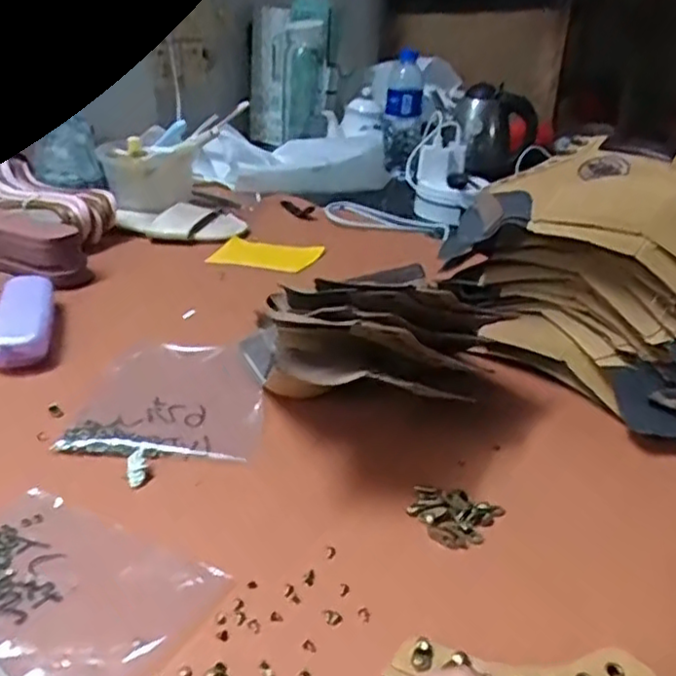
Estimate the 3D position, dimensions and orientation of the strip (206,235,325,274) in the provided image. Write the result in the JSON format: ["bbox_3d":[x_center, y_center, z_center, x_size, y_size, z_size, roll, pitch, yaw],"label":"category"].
[{"bbox_3d":[-0.085,-0.098,0.799,0.128,0.010,0.059,7,28,9],"label":"strip"}]

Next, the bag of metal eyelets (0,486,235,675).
[{"bbox_3d":[-0.159,0.141,0.354,0.146,0.012,0.145,15,30,23],"label":"bag of metal eyelets"}]

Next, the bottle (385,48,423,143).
[{"bbox_3d":[0.114,-0.415,1.191,0.069,0.140,0.070,0,28,1],"label":"bottle"}]

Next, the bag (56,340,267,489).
[{"bbox_3d":[-0.126,0.049,0.523,0.133,0.009,0.165,2,28,0],"label":"bag"}]

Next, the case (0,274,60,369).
[{"bbox_3d":[-0.275,-0.016,0.611,0.044,0.039,0.130,-6,29,-15],"label":"case"}]

